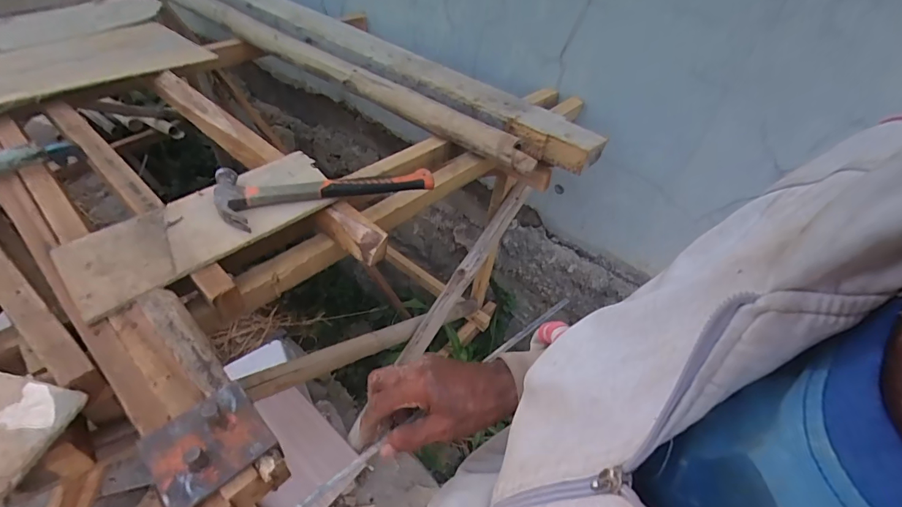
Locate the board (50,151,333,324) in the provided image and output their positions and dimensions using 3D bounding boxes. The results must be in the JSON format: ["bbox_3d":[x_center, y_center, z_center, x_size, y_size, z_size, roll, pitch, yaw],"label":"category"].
[{"bbox_3d":[-0.347,-0.058,0.604,0.155,0.014,0.356,37,54,24],"label":"board"}]

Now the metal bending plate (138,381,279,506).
[{"bbox_3d":[-0.237,0.177,0.402,0.096,0.031,0.088,-34,59,-31],"label":"metal bending plate"}]

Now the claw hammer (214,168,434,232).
[{"bbox_3d":[-0.192,-0.115,0.662,0.318,0.030,0.118,-14,51,-18],"label":"claw hammer"}]

